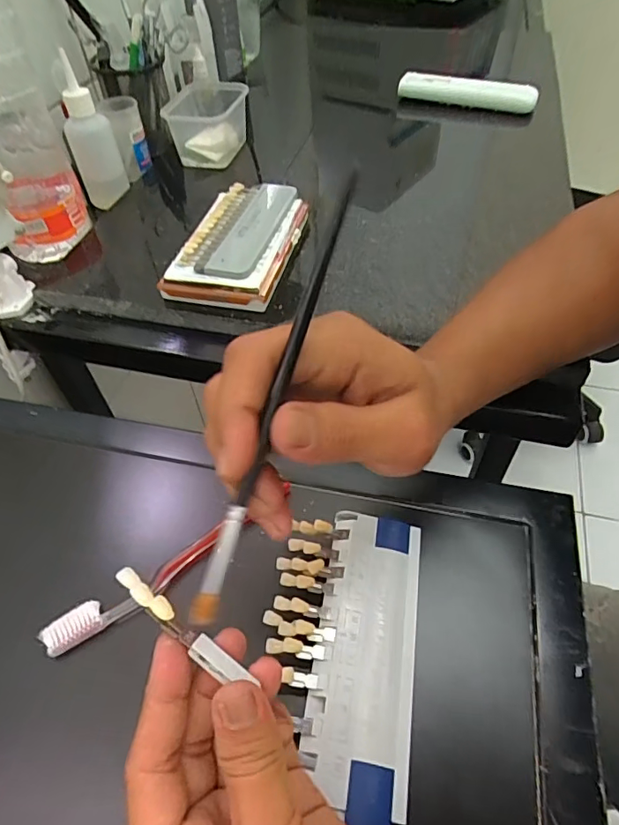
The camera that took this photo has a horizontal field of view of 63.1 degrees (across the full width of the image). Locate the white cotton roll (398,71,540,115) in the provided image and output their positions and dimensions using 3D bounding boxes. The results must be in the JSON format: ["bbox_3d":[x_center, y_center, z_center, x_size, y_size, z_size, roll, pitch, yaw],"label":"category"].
[{"bbox_3d":[0.207,-0.426,0.668,0.178,0.032,0.026,14,53,14],"label":"white cotton roll"}]

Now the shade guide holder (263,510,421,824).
[{"bbox_3d":[0.020,0.139,0.308,0.089,0.017,0.166,7,51,8],"label":"shade guide holder"}]

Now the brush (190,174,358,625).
[{"bbox_3d":[-0.014,-0.001,0.193,0.009,0.010,0.177,21,96,18],"label":"brush"}]

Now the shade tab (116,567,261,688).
[{"bbox_3d":[-0.055,0.091,0.214,0.072,0.006,0.009,37,59,8],"label":"shade tab"}]

